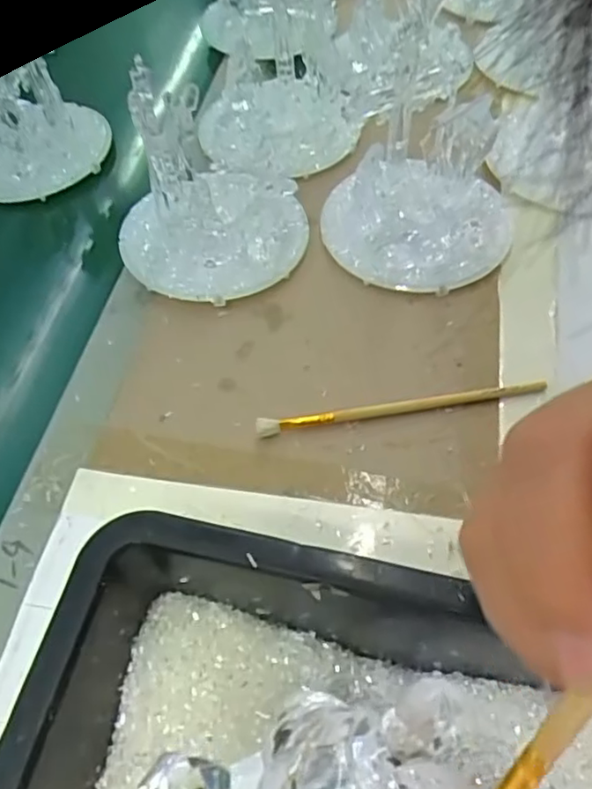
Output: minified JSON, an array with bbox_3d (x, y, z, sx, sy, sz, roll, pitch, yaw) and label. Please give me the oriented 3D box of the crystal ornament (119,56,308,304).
[{"bbox_3d":[-0.062,-0.148,0.405,0.129,0.121,0.132,-21,56,-10],"label":"crystal ornament"}]

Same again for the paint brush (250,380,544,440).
[{"bbox_3d":[0.060,0.007,0.354,0.163,0.011,0.007,-9,54,-2],"label":"paint brush"}]

